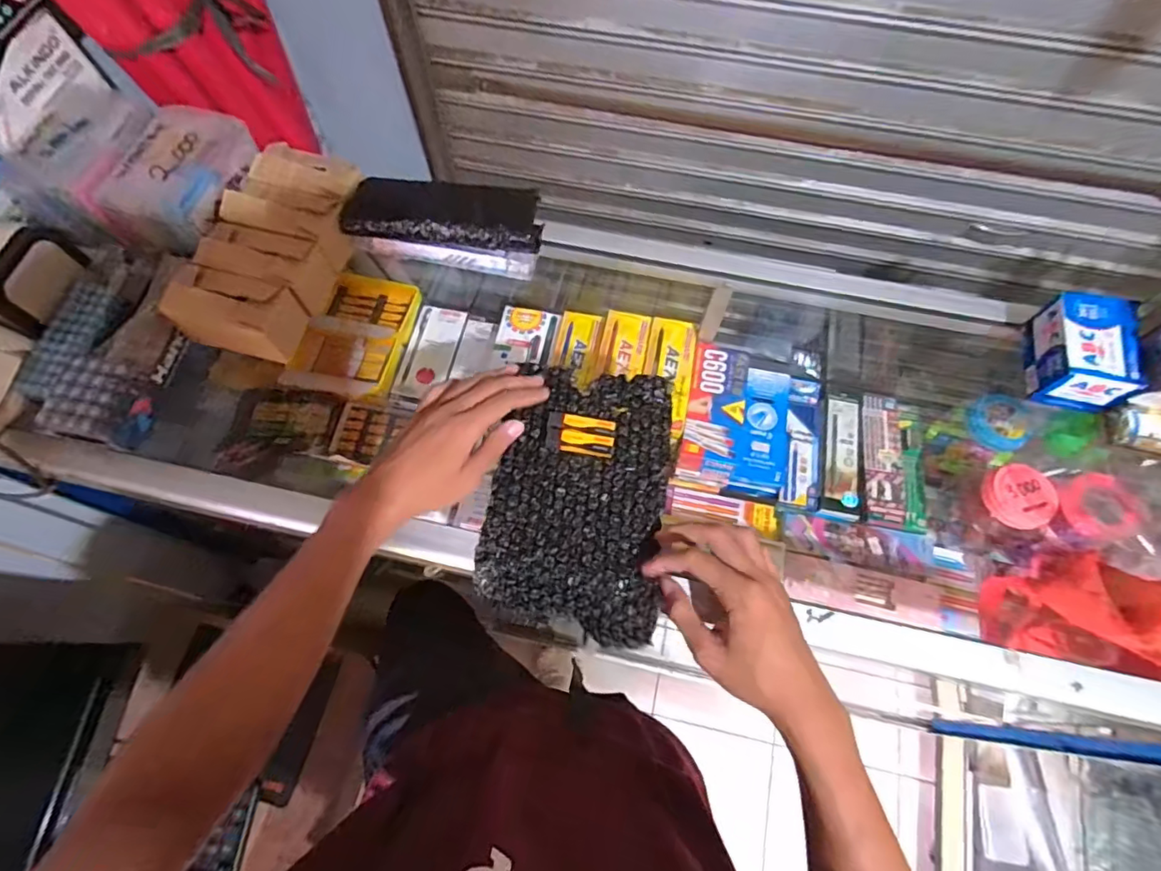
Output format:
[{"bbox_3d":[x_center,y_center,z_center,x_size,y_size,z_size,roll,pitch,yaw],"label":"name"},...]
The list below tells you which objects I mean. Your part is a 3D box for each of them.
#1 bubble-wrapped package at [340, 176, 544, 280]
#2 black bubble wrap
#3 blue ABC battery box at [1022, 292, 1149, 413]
[{"bbox_3d":[-0.134,-0.213,0.548,0.187,0.055,0.073,6,68,2],"label":"bubble-wrapped package"},{"bbox_3d":[0.001,0.050,0.480,0.147,0.022,0.228,10,69,3],"label":"black bubble wrap"},{"bbox_3d":[0.455,-0.076,0.495,0.066,0.055,0.096,11,69,4],"label":"blue ABC battery box"}]

